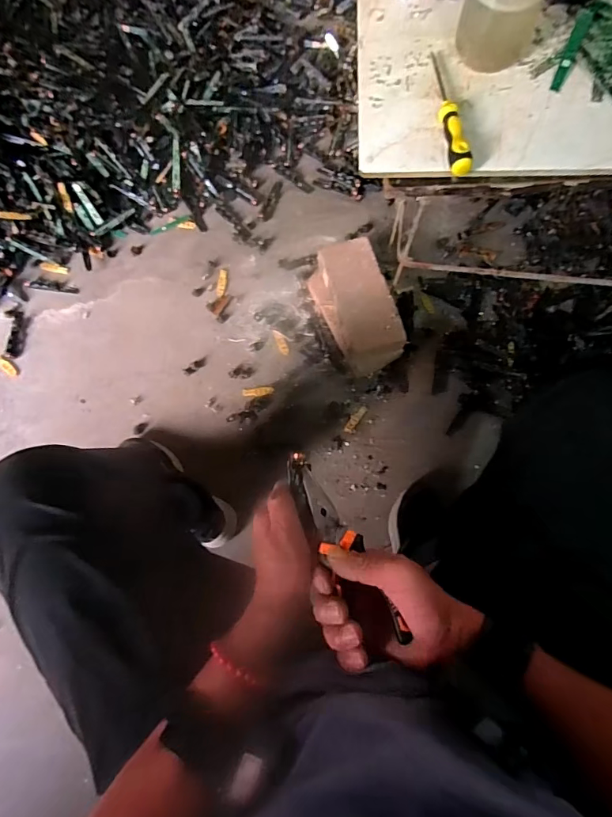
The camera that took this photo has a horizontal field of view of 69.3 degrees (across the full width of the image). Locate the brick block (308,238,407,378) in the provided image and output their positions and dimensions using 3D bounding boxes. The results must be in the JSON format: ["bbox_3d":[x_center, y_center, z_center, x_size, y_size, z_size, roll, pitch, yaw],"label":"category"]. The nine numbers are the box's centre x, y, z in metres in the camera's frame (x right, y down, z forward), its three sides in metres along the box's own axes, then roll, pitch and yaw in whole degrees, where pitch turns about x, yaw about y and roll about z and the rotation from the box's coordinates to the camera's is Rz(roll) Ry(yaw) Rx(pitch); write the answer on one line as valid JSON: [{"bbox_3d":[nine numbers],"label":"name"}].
[{"bbox_3d":[0.097,-0.194,0.855,0.123,0.078,0.242,-20,78,-4],"label":"brick block"}]

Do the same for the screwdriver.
[{"bbox_3d":[0.148,-0.309,0.457,0.021,0.023,0.152,-7,80,0],"label":"screwdriver"}]

